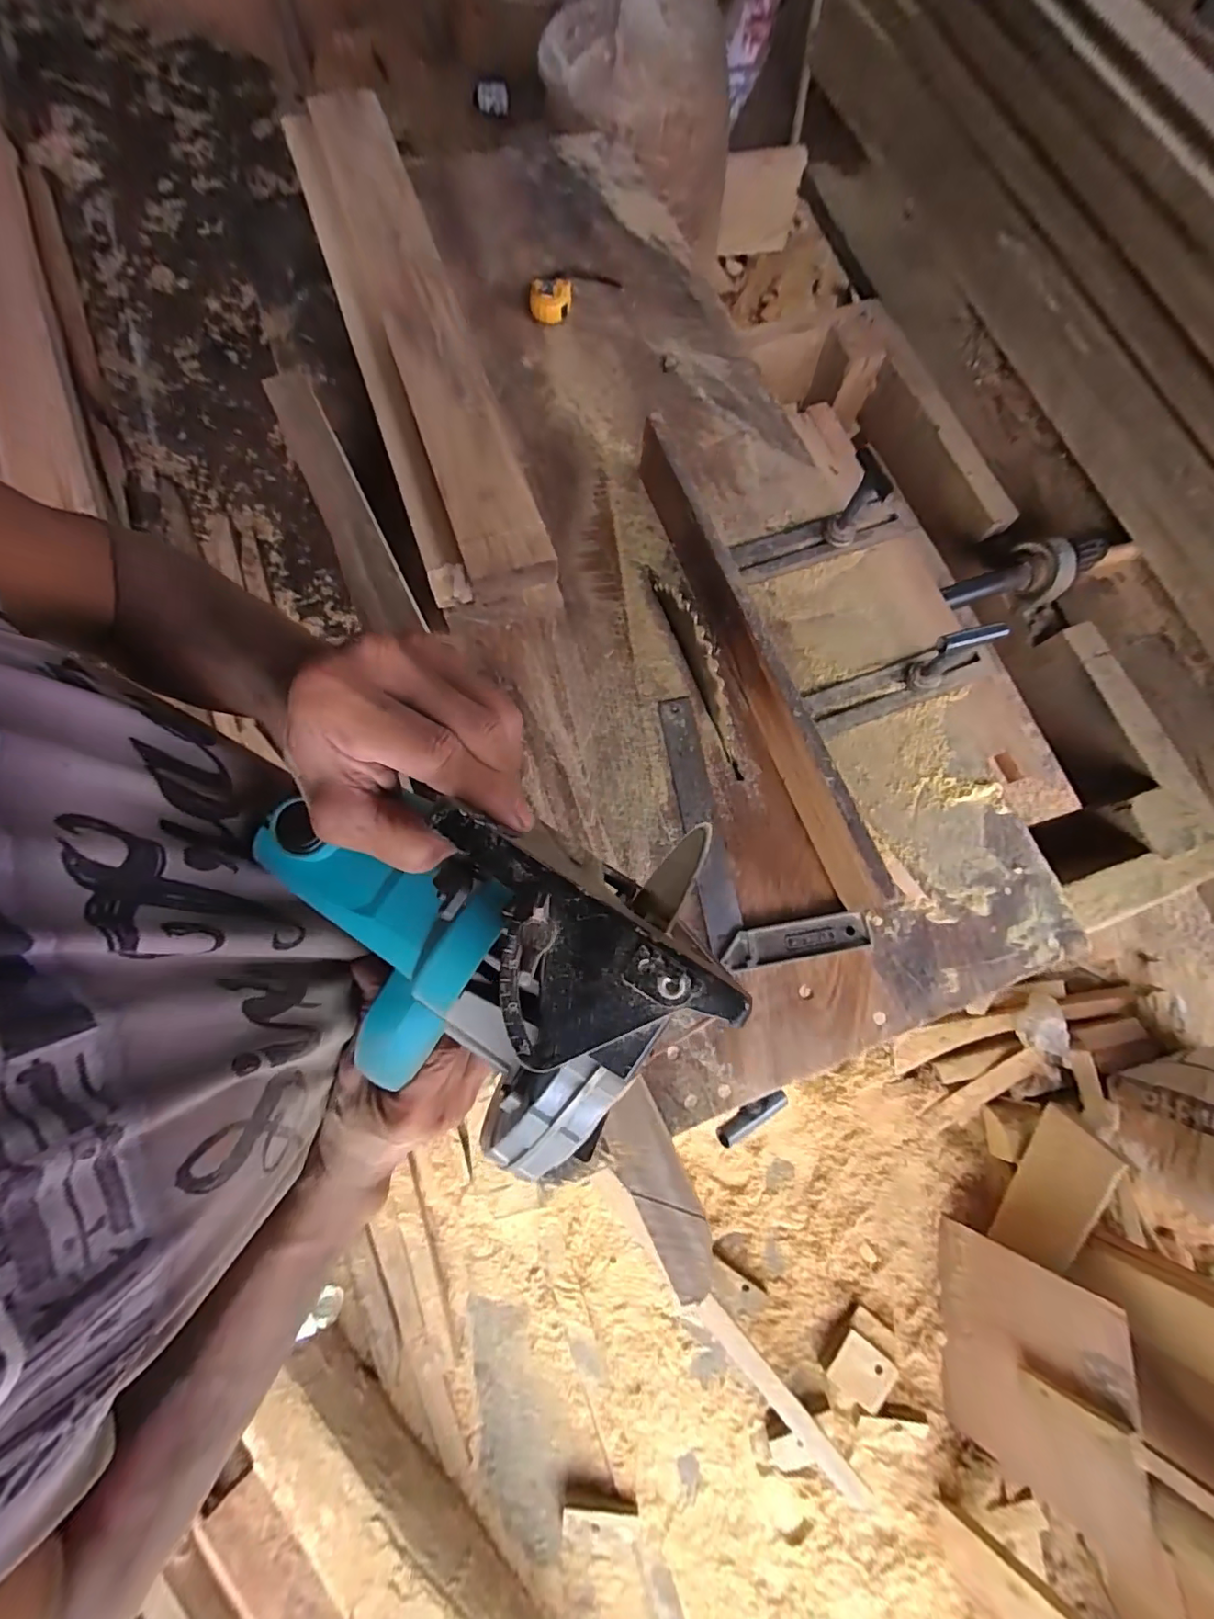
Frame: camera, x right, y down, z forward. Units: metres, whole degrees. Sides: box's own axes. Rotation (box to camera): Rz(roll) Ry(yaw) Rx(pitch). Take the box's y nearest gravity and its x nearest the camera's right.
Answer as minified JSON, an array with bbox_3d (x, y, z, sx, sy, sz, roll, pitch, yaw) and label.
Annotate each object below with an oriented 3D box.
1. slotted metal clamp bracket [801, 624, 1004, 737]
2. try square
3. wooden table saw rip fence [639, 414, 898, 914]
[{"bbox_3d":[0.394,-0.180,0.676,0.242,0.113,0.069,-23,78,-7],"label":"slotted metal clamp bracket"},{"bbox_3d":[0.185,0.010,0.671,0.182,0.017,0.343,-11,77,-5],"label":"try square"},{"bbox_3d":[0.173,-0.184,0.671,0.038,0.108,0.645,-22,78,-7],"label":"wooden table saw rip fence"}]

